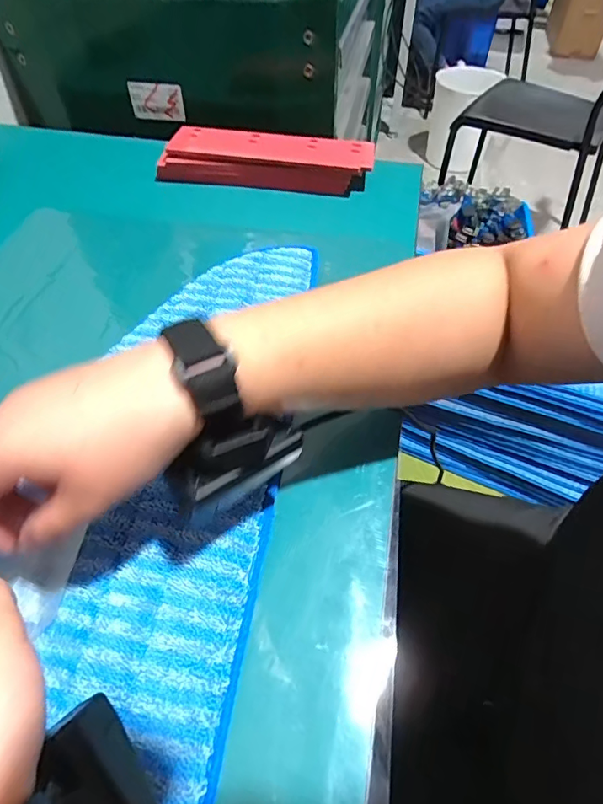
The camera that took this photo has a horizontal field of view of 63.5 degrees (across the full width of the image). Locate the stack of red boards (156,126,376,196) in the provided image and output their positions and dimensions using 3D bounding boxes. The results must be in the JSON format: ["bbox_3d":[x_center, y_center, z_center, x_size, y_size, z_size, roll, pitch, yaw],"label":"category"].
[{"bbox_3d":[-0.040,-0.283,0.575,0.239,0.042,0.066,7,51,6],"label":"stack of red boards"}]

